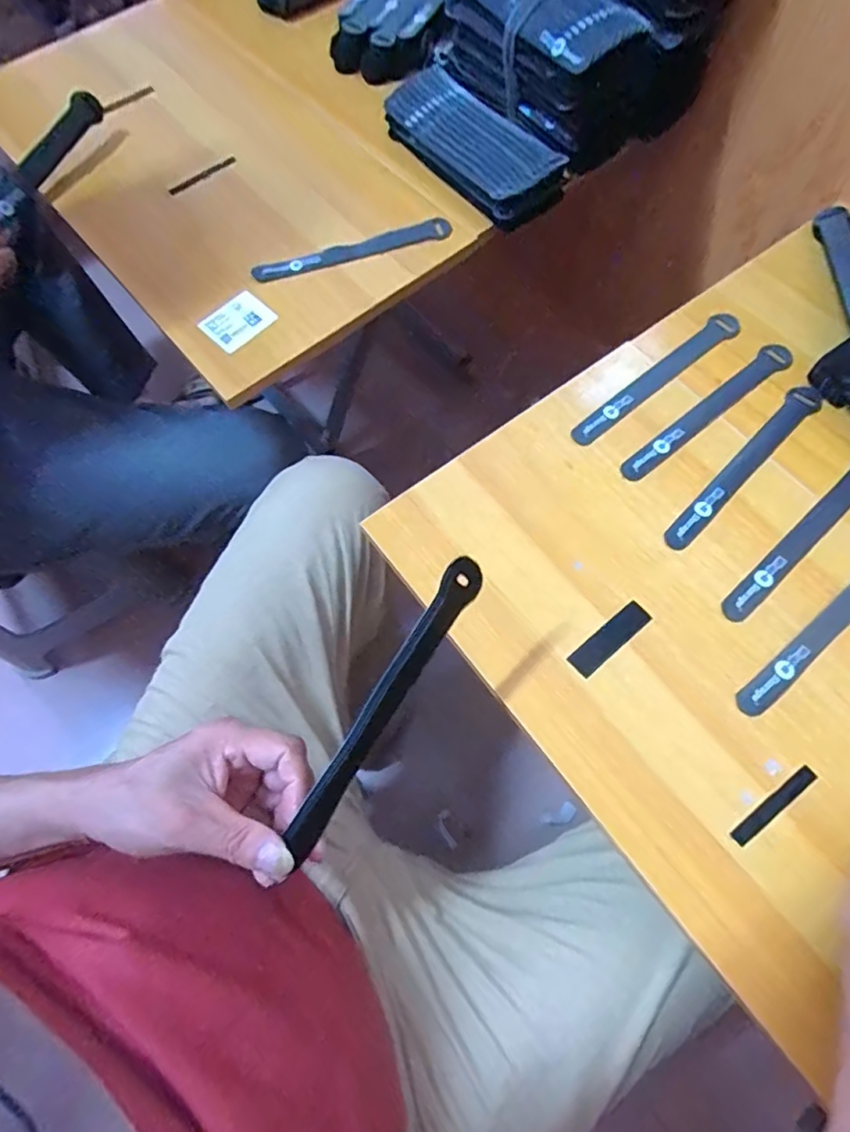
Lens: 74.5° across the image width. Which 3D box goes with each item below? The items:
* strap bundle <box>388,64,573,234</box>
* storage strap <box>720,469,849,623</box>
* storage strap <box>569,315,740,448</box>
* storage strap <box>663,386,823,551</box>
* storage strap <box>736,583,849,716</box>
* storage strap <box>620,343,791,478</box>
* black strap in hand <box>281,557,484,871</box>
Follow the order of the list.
[{"bbox_3d":[0.046,-0.441,0.590,0.090,0.042,0.211,-36,71,-11],"label":"strap bundle"},{"bbox_3d":[0.297,-0.027,0.433,0.201,0.005,0.025,-39,72,-12],"label":"storage strap"},{"bbox_3d":[0.206,-0.166,0.490,0.201,0.004,0.025,-40,72,-13],"label":"storage strap"},{"bbox_3d":[0.260,-0.083,0.455,0.198,0.004,0.025,-42,73,-13],"label":"storage strap"},{"bbox_3d":[0.298,0.037,0.405,0.201,0.004,0.026,-36,71,-11],"label":"storage strap"},{"bbox_3d":[0.244,-0.133,0.477,0.201,0.004,0.027,-39,72,-12],"label":"storage strap"},{"bbox_3d":[-0.022,0.078,0.313,0.005,0.026,0.186,26,82,52],"label":"black strap in hand"}]

